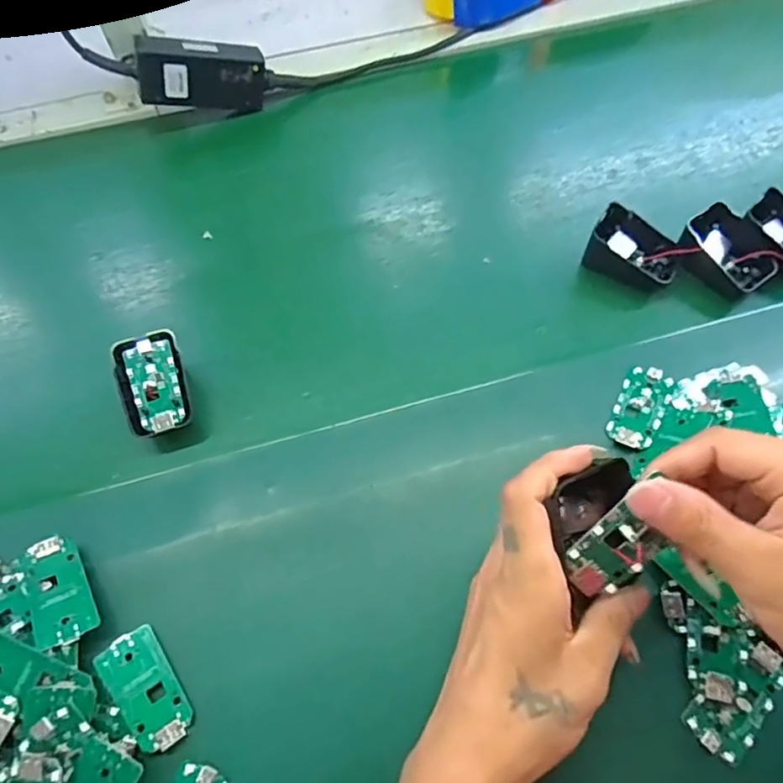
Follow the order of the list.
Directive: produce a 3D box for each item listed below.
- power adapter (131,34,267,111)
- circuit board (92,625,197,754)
[{"bbox_3d":[-0.179,-0.300,0.541,0.115,0.050,0.028,-7,59,-21],"label":"power adapter"},{"bbox_3d":[-0.133,0.161,0.310,0.030,0.007,0.062,-35,65,-15],"label":"circuit board"}]

